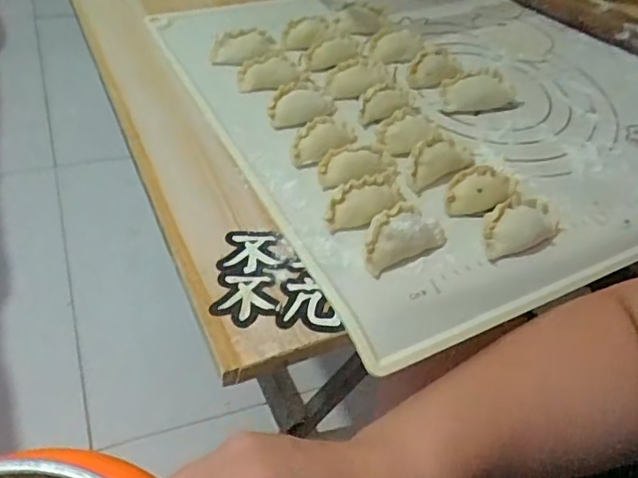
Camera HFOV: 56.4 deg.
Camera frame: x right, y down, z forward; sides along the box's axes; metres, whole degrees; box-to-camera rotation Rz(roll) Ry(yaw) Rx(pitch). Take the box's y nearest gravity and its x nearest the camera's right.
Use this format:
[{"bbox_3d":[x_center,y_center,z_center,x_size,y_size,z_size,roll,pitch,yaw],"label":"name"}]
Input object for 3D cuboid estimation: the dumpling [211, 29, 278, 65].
[{"bbox_3d":[-0.066,-0.166,0.509,0.056,0.021,0.026,-13,46,0],"label":"dumpling"}]

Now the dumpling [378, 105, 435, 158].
[{"bbox_3d":[0.065,-0.081,0.436,0.029,0.017,0.052,34,50,19],"label":"dumpling"}]

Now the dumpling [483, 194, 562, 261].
[{"bbox_3d":[0.128,-0.008,0.380,0.062,0.020,0.032,-25,57,-30],"label":"dumpling"}]

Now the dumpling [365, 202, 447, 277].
[{"bbox_3d":[0.050,-0.003,0.366,0.059,0.022,0.027,-22,55,-28],"label":"dumpling"}]

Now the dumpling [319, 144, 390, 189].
[{"bbox_3d":[0.024,-0.052,0.406,0.052,0.017,0.020,-13,51,-22],"label":"dumpling"}]

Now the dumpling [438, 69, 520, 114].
[{"bbox_3d":[0.130,-0.121,0.488,0.065,0.023,0.029,-6,49,-17],"label":"dumpling"}]

